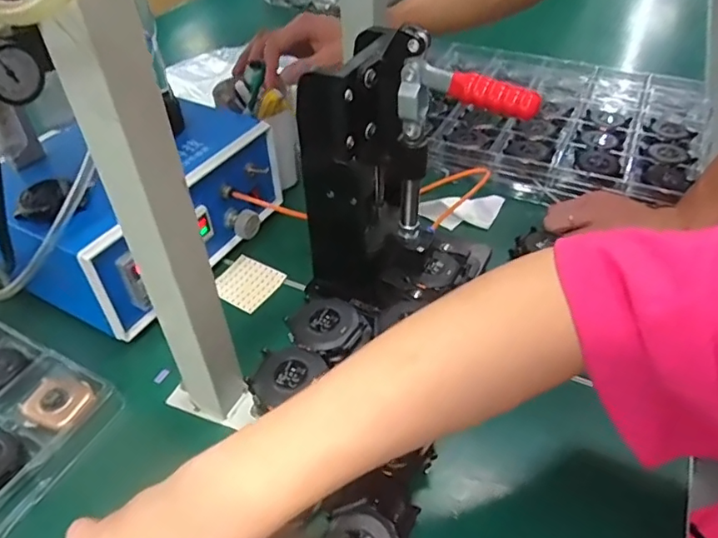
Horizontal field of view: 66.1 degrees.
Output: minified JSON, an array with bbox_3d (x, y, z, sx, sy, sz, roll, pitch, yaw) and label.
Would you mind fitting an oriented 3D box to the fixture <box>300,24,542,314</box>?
[{"bbox_3d":[0.039,-0.071,0.449,0.161,0.208,0.108,-2,42,-1],"label":"fixture"}]

